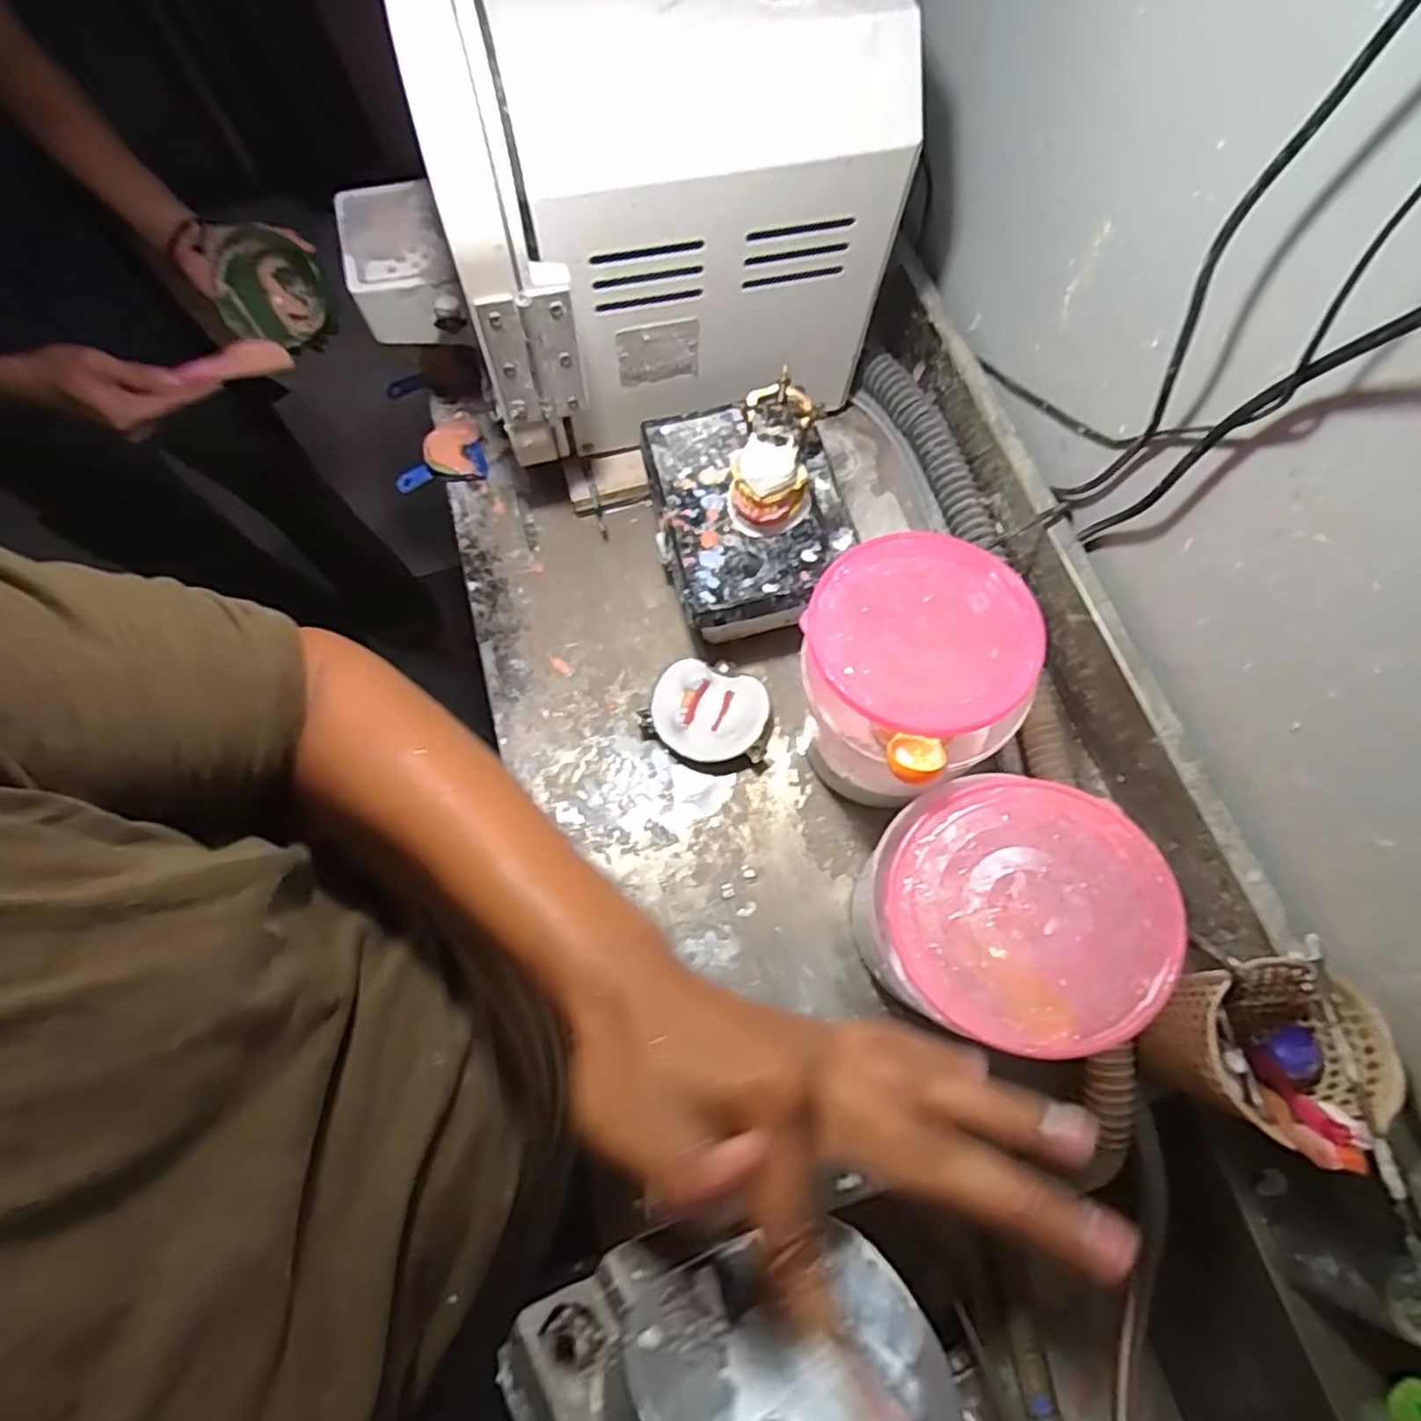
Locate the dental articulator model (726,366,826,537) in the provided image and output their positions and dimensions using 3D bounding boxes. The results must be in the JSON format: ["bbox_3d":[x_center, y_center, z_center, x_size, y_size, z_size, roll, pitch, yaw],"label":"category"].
[{"bbox_3d":[0.054,-0.212,0.601,0.070,0.059,0.113,12,72,7],"label":"dental articulator model"}]

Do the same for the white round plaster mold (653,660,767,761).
[{"bbox_3d":[-0.002,0.005,0.634,0.098,0.032,0.084,19,73,9],"label":"white round plaster mold"}]

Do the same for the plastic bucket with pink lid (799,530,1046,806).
[{"bbox_3d":[0.144,-0.017,0.558,0.191,0.176,0.166,-44,75,-12],"label":"plastic bucket with pink lid"}]

